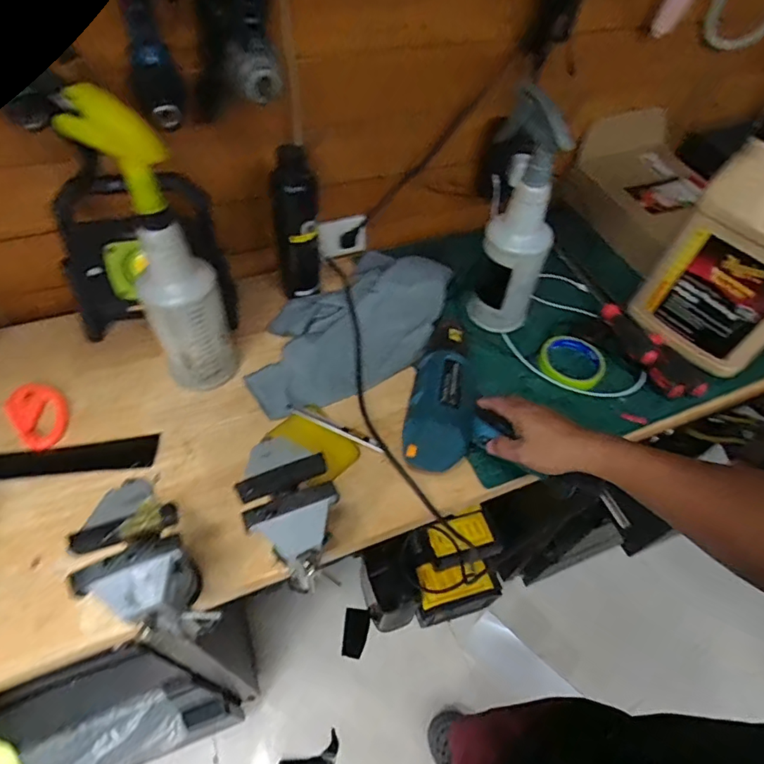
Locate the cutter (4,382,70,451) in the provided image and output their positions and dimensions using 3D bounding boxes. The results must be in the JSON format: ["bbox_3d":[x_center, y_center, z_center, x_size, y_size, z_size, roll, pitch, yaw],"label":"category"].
[{"bbox_3d":[-0.413,0.039,0.596,0.095,0.015,0.058,40,60,23],"label":"cutter"}]

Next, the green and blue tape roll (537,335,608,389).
[{"bbox_3d":[0.270,-0.032,0.694,0.089,0.021,0.088,2,53,-3],"label":"green and blue tape roll"}]

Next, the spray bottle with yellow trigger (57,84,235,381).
[{"bbox_3d":[-0.226,-0.117,0.529,0.086,0.331,0.073,-19,57,-18],"label":"spray bottle with yellow trigger"}]

